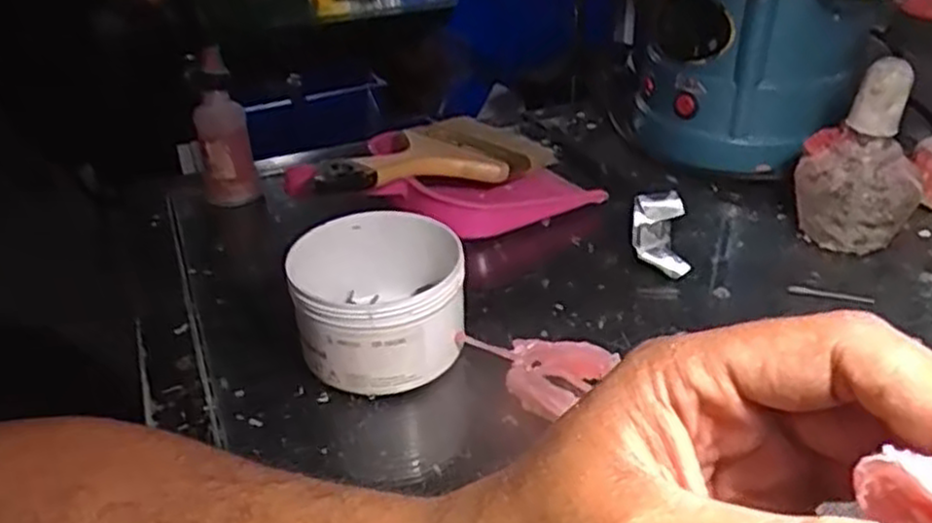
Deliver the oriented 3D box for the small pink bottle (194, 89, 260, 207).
[{"bbox_3d":[-0.183,-0.085,0.578,0.041,0.075,0.049,-12,34,-15],"label":"small pink bottle"}]

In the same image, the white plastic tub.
[{"bbox_3d":[-0.047,0.023,0.418,0.088,0.063,0.094,-1,33,1],"label":"white plastic tub"}]

